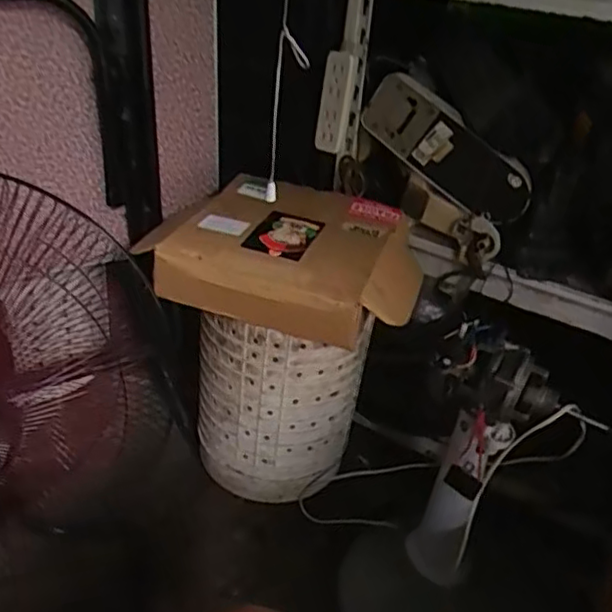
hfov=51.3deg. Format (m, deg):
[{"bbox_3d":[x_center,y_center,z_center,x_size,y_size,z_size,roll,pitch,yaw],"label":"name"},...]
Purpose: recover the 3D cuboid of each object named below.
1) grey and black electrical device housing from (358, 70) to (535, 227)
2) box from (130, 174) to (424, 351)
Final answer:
[{"bbox_3d":[0.199,-0.214,0.900,0.263,0.105,0.031,40,37,3],"label":"grey and black electrical device housing"},{"bbox_3d":[-0.011,-0.071,0.865,0.331,0.091,0.273,13,31,13],"label":"box"}]

